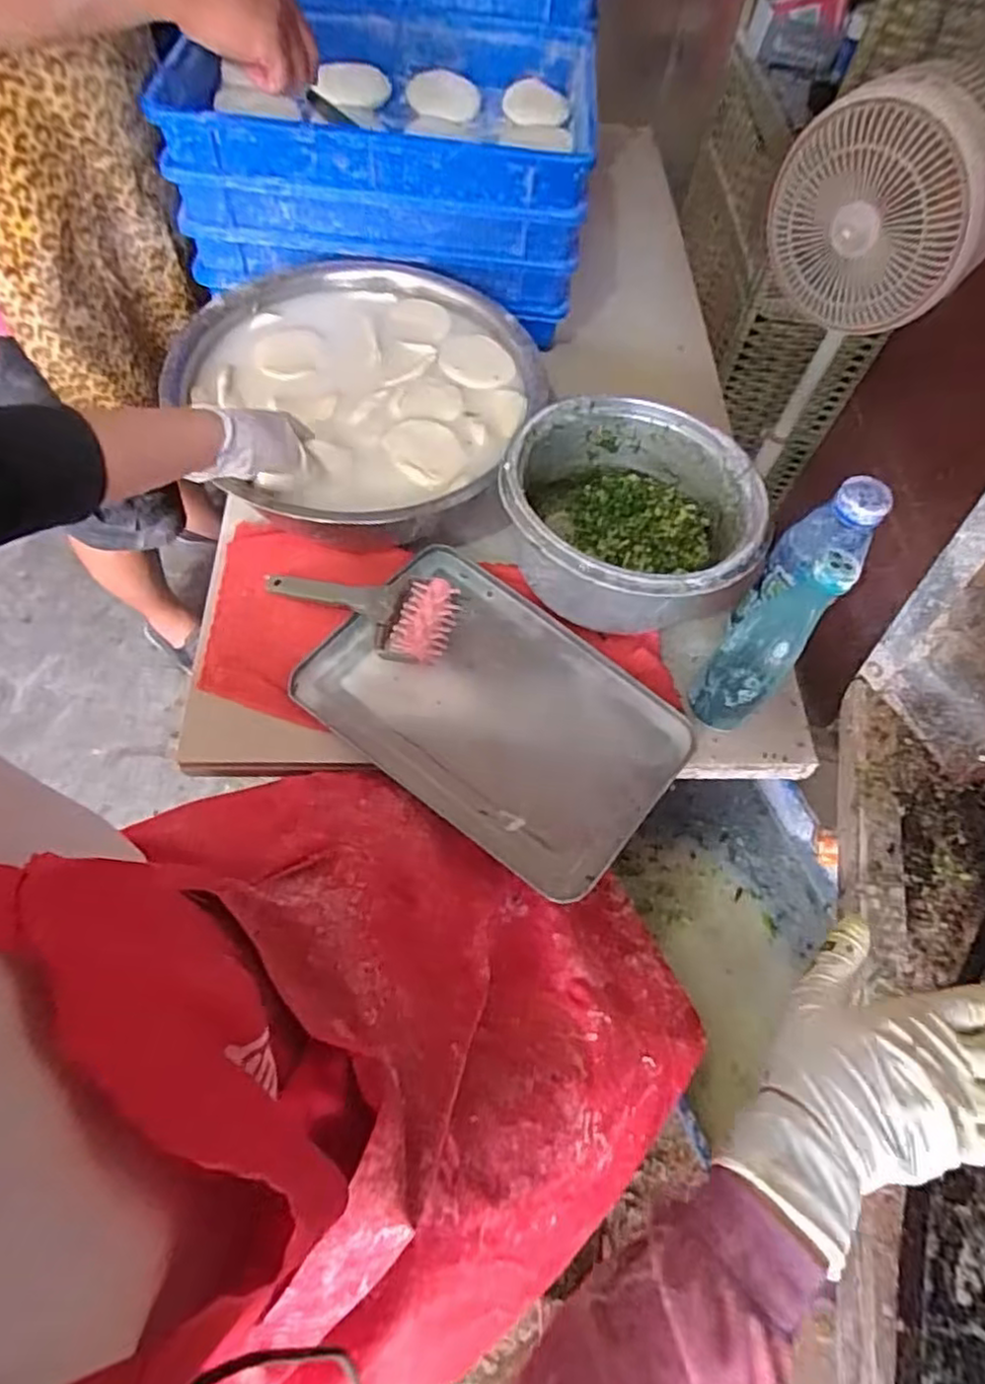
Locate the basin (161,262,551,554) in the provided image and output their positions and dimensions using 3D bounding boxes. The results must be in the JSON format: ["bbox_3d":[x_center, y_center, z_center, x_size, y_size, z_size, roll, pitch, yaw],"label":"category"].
[{"bbox_3d":[-0.150,-0.304,0.745,0.364,0.109,0.369,2,62,-3],"label":"basin"}]

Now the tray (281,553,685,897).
[{"bbox_3d":[0.003,0.012,0.641,0.336,0.022,0.225,36,65,14],"label":"tray"}]

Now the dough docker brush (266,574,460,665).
[{"bbox_3d":[-0.135,-0.081,0.667,0.195,0.042,0.084,13,62,3],"label":"dough docker brush"}]

